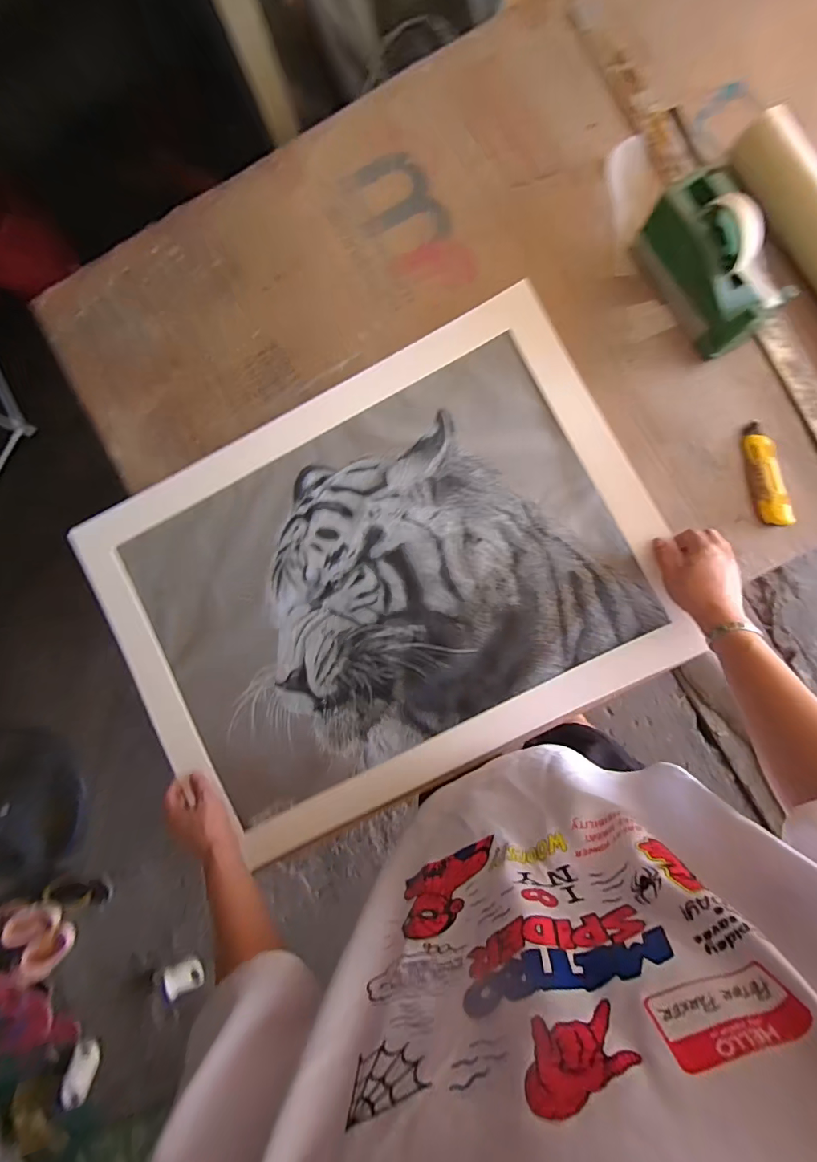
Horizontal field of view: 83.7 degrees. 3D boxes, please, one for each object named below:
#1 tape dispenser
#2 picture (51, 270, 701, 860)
[{"bbox_3d":[0.387,-0.404,0.580,0.078,0.115,0.195,-30,86,3],"label":"tape dispenser"},{"bbox_3d":[-0.043,0.010,0.654,0.744,0.035,0.562,-28,86,3],"label":"picture"}]

